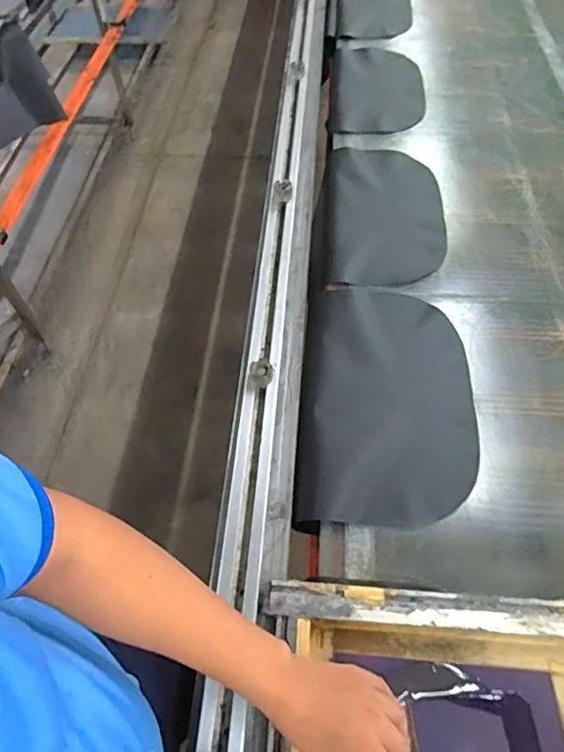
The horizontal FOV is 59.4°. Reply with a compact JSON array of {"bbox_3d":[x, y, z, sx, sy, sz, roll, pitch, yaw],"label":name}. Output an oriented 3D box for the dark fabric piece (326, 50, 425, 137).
[{"bbox_3d":[0.236,-0.715,1.239,0.226,0.046,0.381,5,53,2],"label":"dark fabric piece"}]

